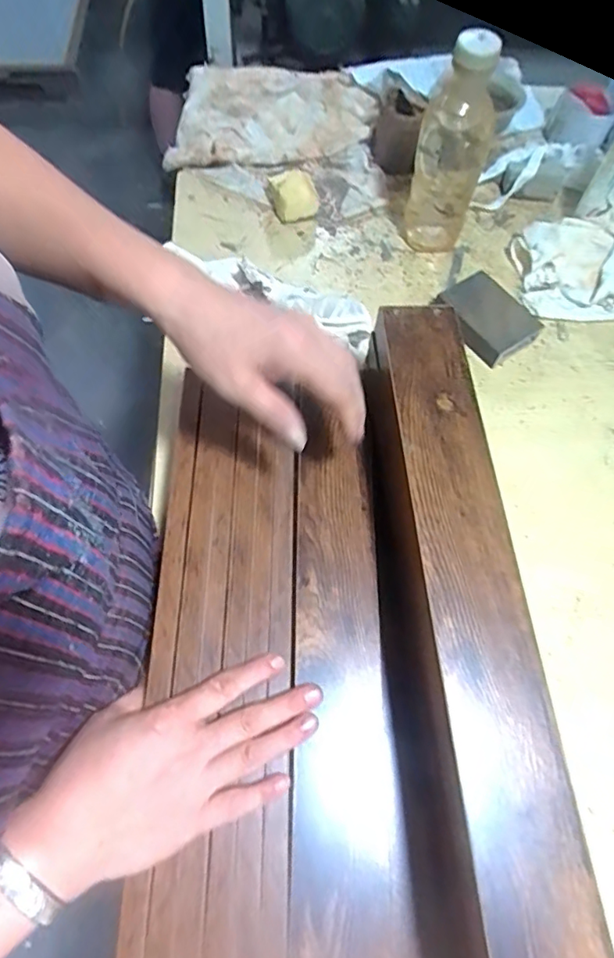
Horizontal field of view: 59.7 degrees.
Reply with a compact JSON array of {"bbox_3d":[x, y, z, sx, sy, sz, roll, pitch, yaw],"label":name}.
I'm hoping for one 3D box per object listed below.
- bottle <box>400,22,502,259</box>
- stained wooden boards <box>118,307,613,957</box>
[{"bbox_3d":[0.141,-0.318,0.530,0.068,0.223,0.066,17,65,5],"label":"bottle"},{"bbox_3d":[0.010,0.097,0.354,0.240,0.098,0.451,-2,64,-4],"label":"stained wooden boards"}]

